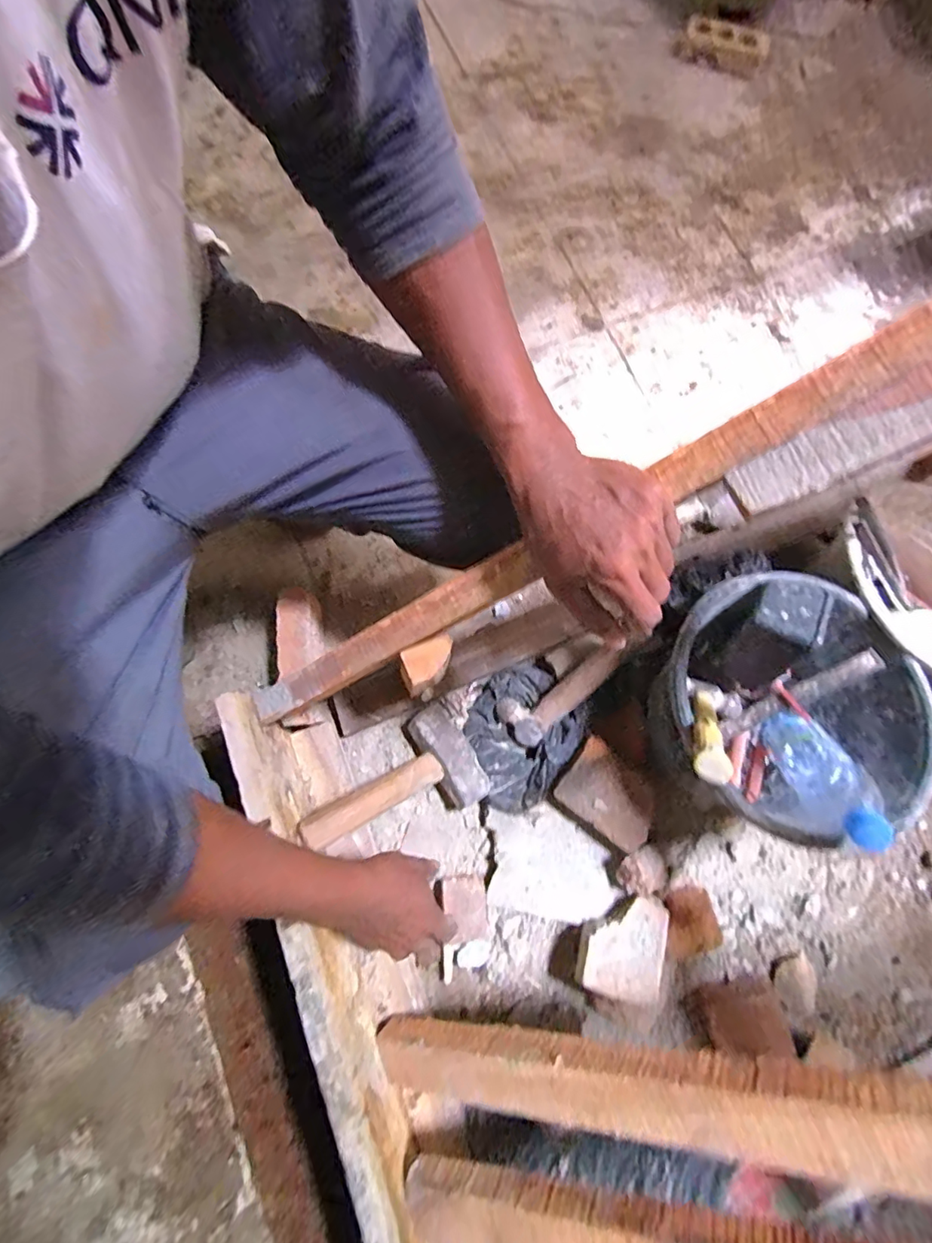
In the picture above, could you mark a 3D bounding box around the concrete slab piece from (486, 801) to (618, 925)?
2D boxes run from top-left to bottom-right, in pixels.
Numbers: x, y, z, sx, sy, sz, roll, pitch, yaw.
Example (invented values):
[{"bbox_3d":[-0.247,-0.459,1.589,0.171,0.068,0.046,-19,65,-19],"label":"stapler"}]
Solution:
[{"bbox_3d":[0.105,0.303,0.658,0.165,0.029,0.122,14,77,1],"label":"concrete slab piece"}]

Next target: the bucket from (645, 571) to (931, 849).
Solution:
[{"bbox_3d":[0.352,0.105,0.619,0.265,0.243,0.263,1,77,-2],"label":"bucket"}]

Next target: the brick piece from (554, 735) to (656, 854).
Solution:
[{"bbox_3d":[0.177,0.210,0.634,0.115,0.028,0.085,37,101,6],"label":"brick piece"}]

